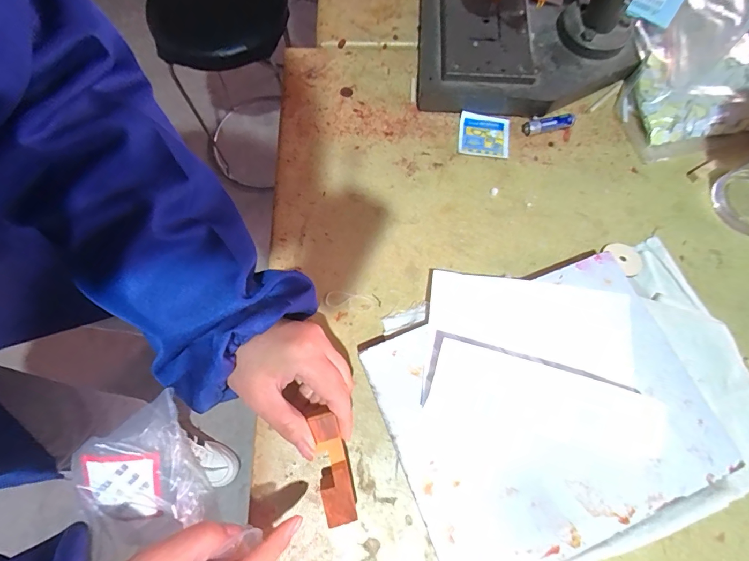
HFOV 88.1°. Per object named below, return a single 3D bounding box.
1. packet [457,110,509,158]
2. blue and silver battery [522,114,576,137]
[{"bbox_3d":[0.110,-0.146,0.389,0.050,0.006,0.047,6,74,4],"label":"packet"},{"bbox_3d":[0.176,-0.157,0.388,0.051,0.014,0.012,-12,72,-4],"label":"blue and silver battery"}]

